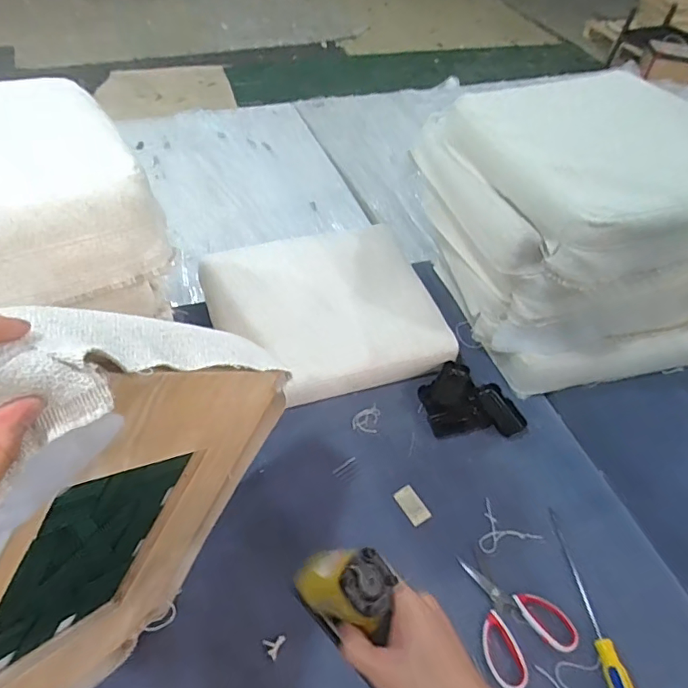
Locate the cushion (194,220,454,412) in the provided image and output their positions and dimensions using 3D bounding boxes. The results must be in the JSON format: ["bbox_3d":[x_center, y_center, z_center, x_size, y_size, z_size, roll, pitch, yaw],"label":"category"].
[{"bbox_3d":[-0.040,-0.080,1.079,0.458,0.088,0.434,-14,51,-16],"label":"cushion"}]

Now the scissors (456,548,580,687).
[{"bbox_3d":[0.236,0.380,0.738,0.132,0.012,0.168,-19,46,-21],"label":"scissors"}]

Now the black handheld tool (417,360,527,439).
[{"bbox_3d":[0.234,0.104,0.961,0.182,0.049,0.144,-3,43,-5],"label":"black handheld tool"}]

